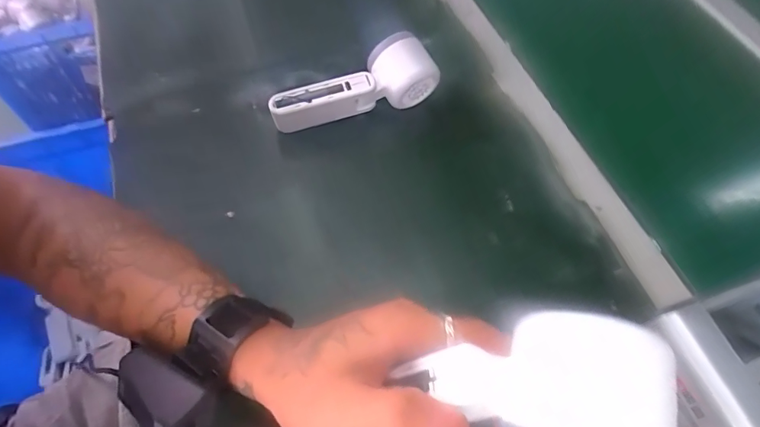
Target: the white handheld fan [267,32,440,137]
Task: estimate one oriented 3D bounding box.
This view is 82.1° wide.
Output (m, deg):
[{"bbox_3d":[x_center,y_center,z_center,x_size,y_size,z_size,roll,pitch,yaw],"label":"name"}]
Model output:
[{"bbox_3d":[-0.024,-0.121,0.426,0.167,0.061,0.046,-13,62,-11],"label":"white handheld fan"}]

